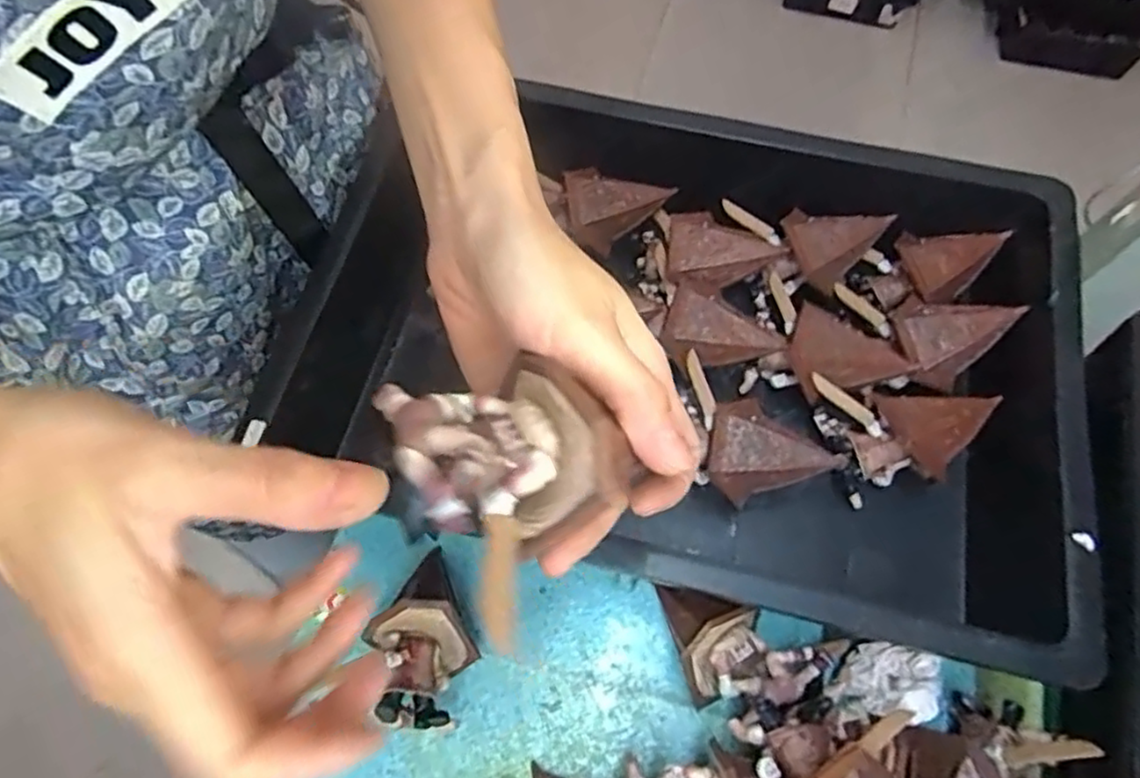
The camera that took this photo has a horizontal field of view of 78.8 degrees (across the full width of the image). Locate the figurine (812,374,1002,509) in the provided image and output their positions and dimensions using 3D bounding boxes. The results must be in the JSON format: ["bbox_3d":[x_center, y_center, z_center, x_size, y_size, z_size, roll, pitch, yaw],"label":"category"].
[{"bbox_3d":[0.216,0.025,0.448,0.104,0.042,0.076,-10,64,-4],"label":"figurine"}]

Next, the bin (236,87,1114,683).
[{"bbox_3d":[0.082,-0.025,0.457,0.439,0.097,0.313,14,65,8],"label":"bin"}]

